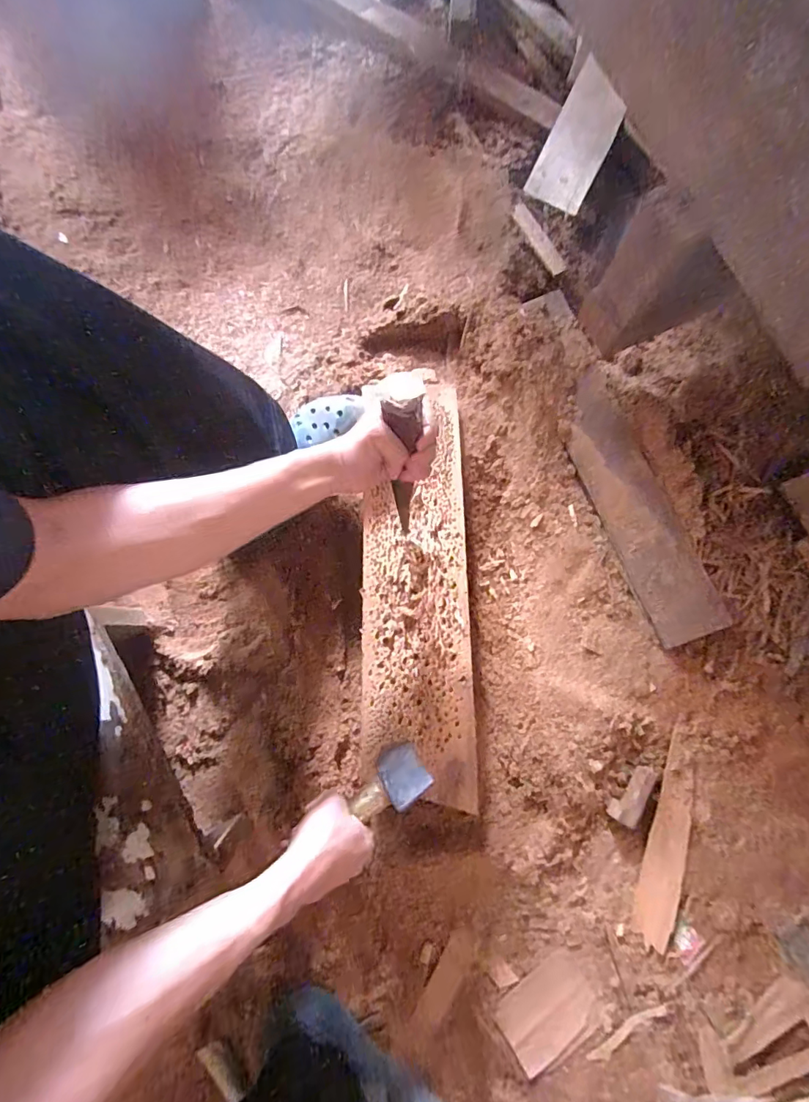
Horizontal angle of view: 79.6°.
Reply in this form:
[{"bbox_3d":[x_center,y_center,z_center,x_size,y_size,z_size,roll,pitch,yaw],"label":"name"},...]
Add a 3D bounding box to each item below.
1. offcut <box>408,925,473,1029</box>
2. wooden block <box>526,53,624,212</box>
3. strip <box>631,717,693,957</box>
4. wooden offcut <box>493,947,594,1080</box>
[{"bbox_3d":[0.047,0.492,0.558,0.031,0.010,0.116,29,82,6],"label":"offcut"},{"bbox_3d":[0.237,-0.554,0.650,0.077,0.024,0.216,24,82,3],"label":"wooden block"},{"bbox_3d":[0.313,0.337,0.572,0.054,0.004,0.235,16,81,4],"label":"strip"},{"bbox_3d":[0.160,0.516,0.543,0.107,0.005,0.083,-32,81,-5],"label":"wooden offcut"}]

